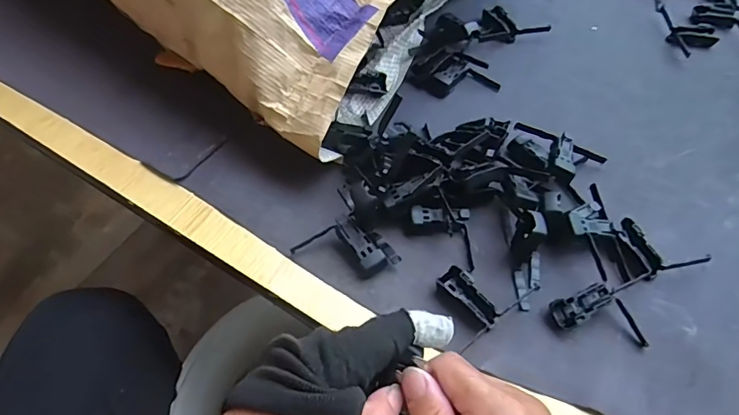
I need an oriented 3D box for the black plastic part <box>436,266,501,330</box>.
[{"bbox_3d":[0.071,0.063,0.337,0.048,0.015,0.021,40,66,21],"label":"black plastic part"}]

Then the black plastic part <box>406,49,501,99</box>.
[{"bbox_3d":[0.082,-0.127,0.465,0.077,0.019,0.050,31,63,17],"label":"black plastic part"}]

